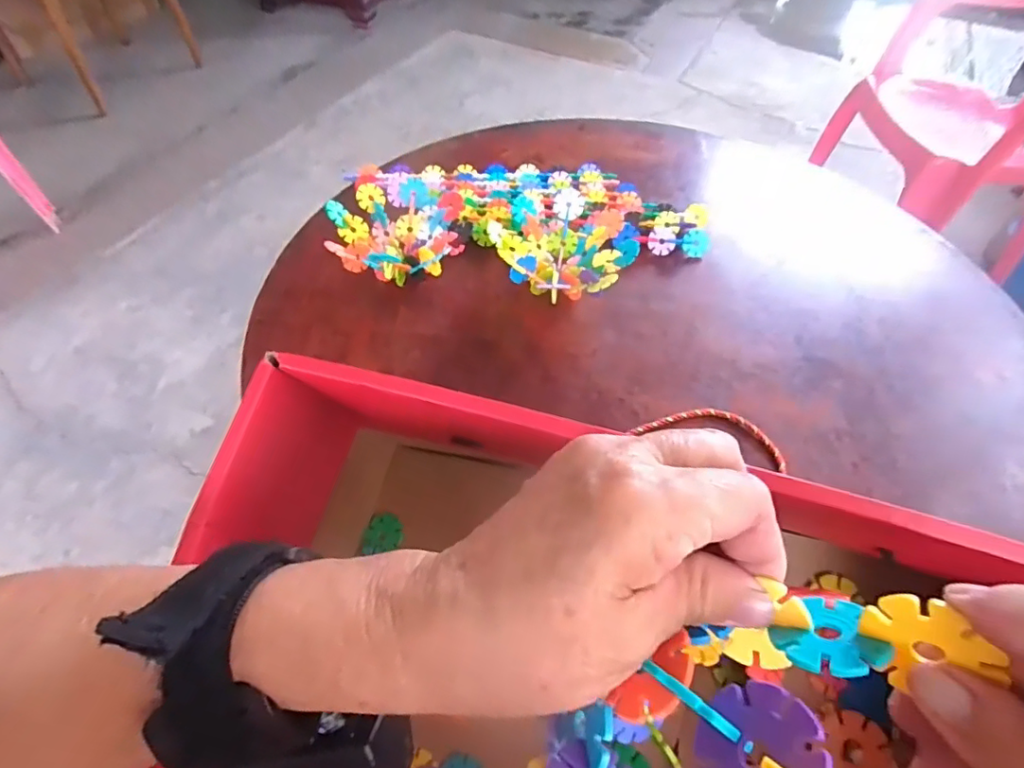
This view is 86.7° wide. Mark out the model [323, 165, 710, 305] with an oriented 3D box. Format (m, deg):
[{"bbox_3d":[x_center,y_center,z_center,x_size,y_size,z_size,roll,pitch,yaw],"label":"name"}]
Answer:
[{"bbox_3d":[0.020,-0.199,0.628,0.419,0.068,0.249,-6,53,-7],"label":"model"}]

